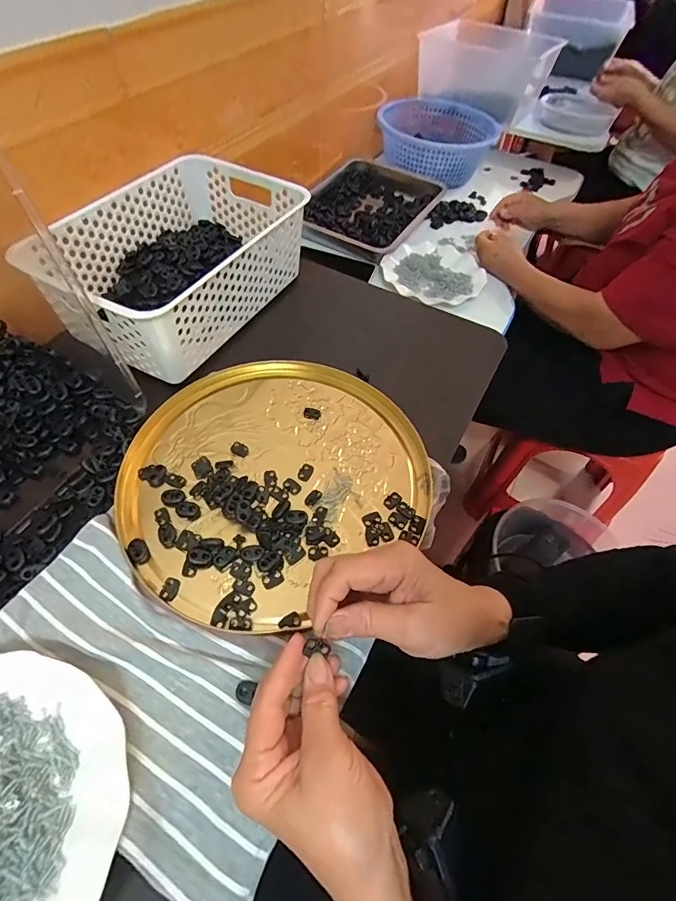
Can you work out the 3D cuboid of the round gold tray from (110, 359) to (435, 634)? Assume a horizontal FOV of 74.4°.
[{"bbox_3d":[-0.067,0.018,0.444,0.291,0.017,0.264,-31,63,-23],"label":"round gold tray"}]

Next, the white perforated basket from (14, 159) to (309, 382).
[{"bbox_3d":[-0.194,-0.235,0.548,0.201,0.095,0.308,27,58,14],"label":"white perforated basket"}]

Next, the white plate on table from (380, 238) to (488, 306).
[{"bbox_3d":[0.182,-0.331,0.832,0.179,0.039,0.193,2,55,-3],"label":"white plate on table"}]

